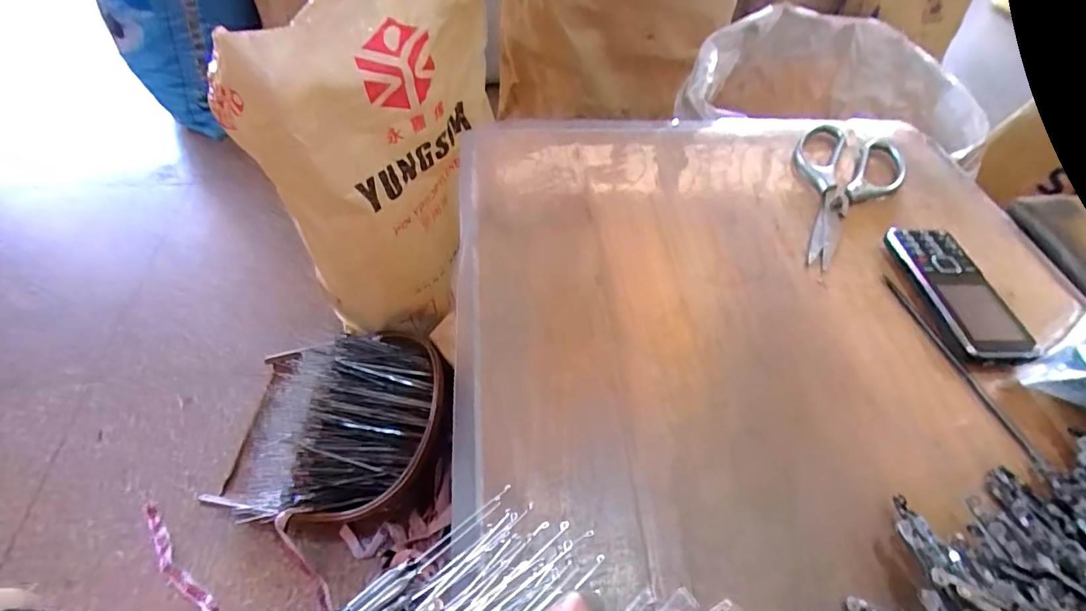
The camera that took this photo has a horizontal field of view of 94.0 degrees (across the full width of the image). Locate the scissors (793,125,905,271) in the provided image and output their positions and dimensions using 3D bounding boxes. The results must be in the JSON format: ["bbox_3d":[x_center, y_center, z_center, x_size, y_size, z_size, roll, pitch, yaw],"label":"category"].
[{"bbox_3d":[0.267,-0.104,0.454,0.094,0.011,0.204,24,54,17],"label":"scissors"}]

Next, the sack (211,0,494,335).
[{"bbox_3d":[-0.243,-0.220,0.812,0.181,0.503,0.328,24,54,16],"label":"sack"}]

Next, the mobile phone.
[{"bbox_3d":[0.309,-0.008,0.379,0.050,0.017,0.124,-2,51,-4],"label":"mobile phone"}]

